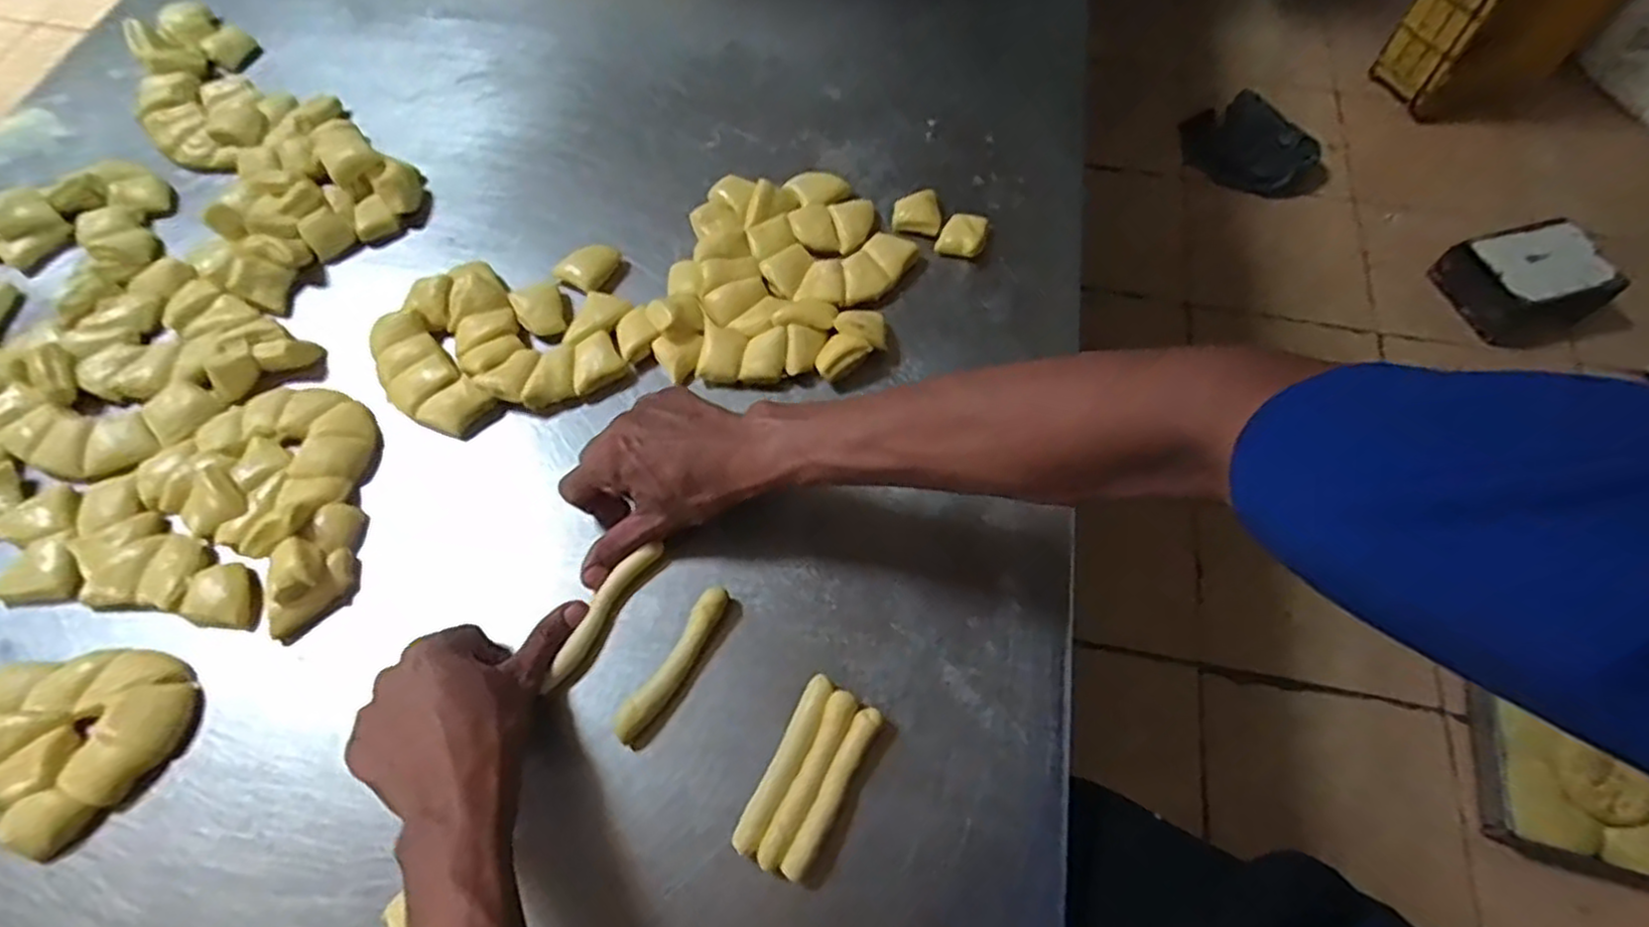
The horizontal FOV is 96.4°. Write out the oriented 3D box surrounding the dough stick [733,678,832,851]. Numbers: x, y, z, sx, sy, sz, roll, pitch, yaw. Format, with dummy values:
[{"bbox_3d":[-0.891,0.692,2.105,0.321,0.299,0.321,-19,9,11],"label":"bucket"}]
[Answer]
[{"bbox_3d":[-0.022,0.175,0.431,0.017,0.018,0.102,24,66,11],"label":"dough stick"}]

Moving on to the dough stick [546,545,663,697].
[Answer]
[{"bbox_3d":[-0.143,0.095,0.472,0.020,0.009,0.107,27,64,12],"label":"dough stick"}]

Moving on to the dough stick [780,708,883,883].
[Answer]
[{"bbox_3d":[0.005,0.186,0.421,0.015,0.020,0.097,27,66,13],"label":"dough stick"}]

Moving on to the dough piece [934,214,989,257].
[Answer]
[{"bbox_3d":[0.115,-0.189,0.609,0.037,0.019,0.034,0,63,0],"label":"dough piece"}]

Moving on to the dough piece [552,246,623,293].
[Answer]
[{"bbox_3d":[-0.192,-0.159,0.597,0.046,0.019,0.043,22,65,10],"label":"dough piece"}]

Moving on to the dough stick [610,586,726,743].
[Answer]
[{"bbox_3d":[-0.092,0.123,0.454,0.018,0.019,0.102,29,67,13],"label":"dough stick"}]

